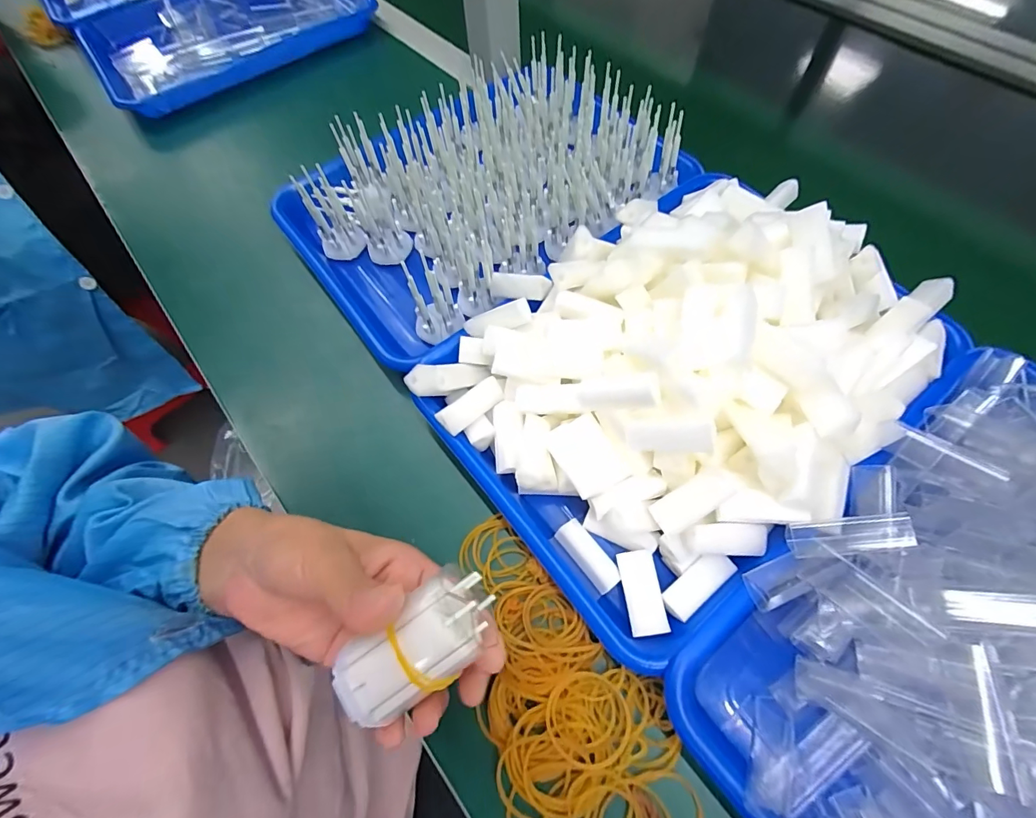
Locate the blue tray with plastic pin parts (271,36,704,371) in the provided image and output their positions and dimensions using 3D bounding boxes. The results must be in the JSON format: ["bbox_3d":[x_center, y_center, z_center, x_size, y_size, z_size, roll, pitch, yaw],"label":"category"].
[{"bbox_3d":[-0.035,-0.195,0.391,0.312,0.072,0.230,-35,67,-14],"label":"blue tray with plastic pin parts"}]

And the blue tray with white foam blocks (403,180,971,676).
[{"bbox_3d":[0.108,-0.043,0.281,0.311,0.085,0.244,-38,68,-15],"label":"blue tray with white foam blocks"}]

